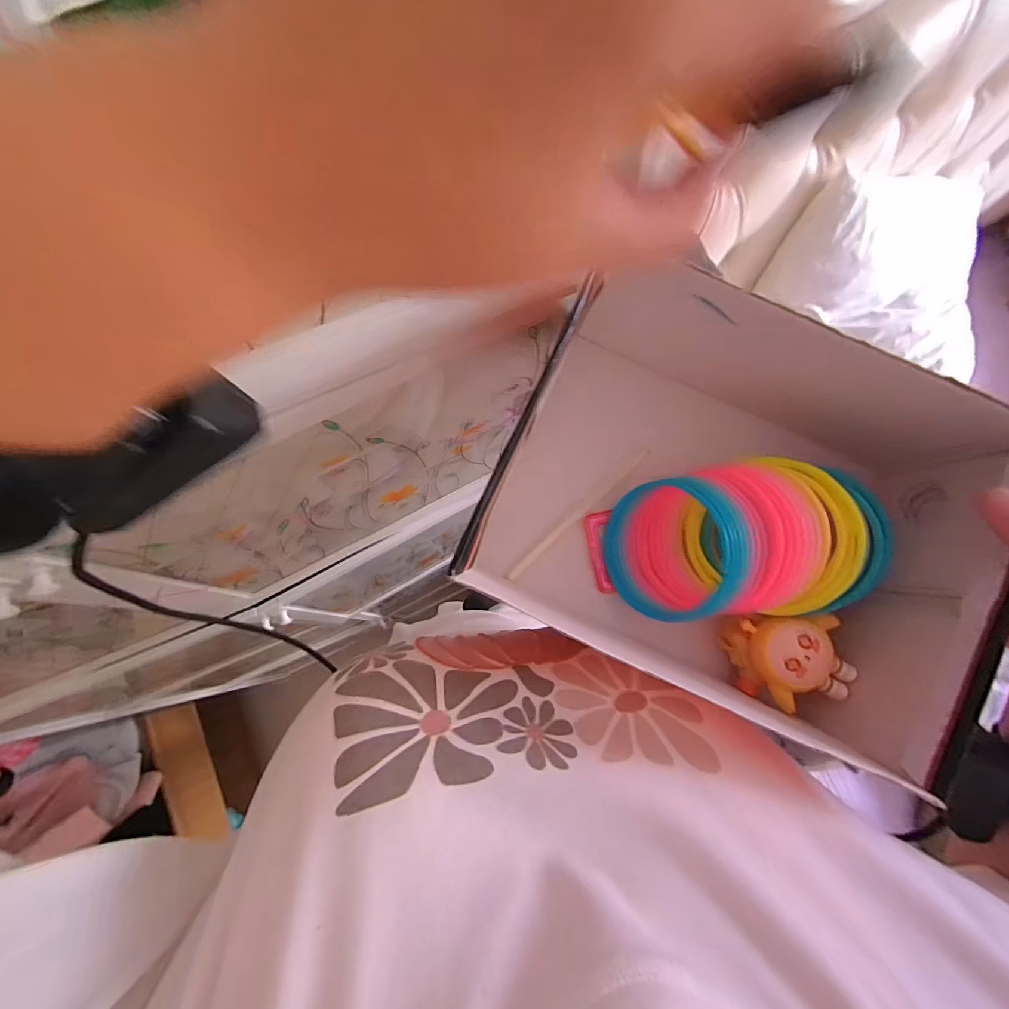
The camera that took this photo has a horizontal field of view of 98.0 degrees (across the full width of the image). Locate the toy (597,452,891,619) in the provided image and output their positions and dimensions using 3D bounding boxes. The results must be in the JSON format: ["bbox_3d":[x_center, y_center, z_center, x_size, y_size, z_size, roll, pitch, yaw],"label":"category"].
[{"bbox_3d":[0.138,0.025,0.262,0.132,0.075,0.083,4,74,-1],"label":"toy"}]

